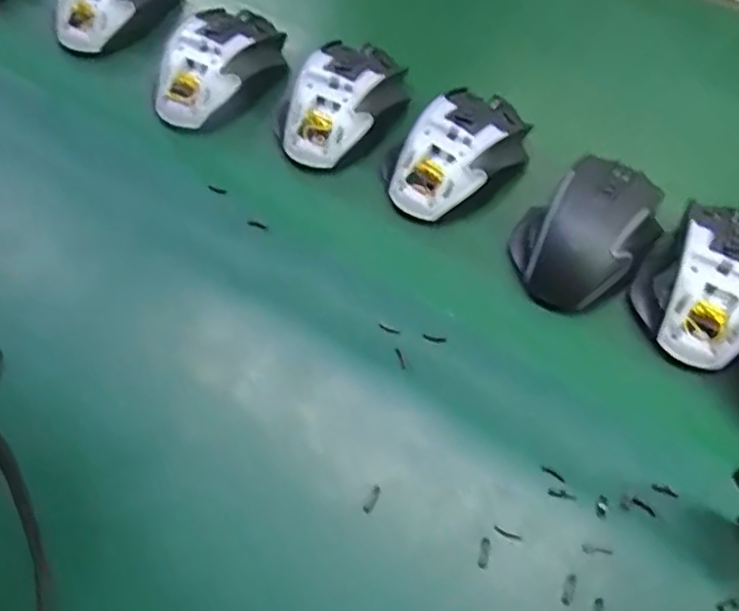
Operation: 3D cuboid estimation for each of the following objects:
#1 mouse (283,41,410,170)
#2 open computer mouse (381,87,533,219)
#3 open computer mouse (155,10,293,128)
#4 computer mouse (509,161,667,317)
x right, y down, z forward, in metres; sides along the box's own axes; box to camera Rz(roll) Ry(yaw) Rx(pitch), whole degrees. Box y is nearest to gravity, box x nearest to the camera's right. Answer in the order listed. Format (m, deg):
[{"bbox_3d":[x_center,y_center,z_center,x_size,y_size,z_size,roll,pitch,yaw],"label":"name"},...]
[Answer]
[{"bbox_3d":[-0.018,-0.143,0.469,0.069,0.039,0.108,28,63,15],"label":"mouse"},{"bbox_3d":[0.061,-0.106,0.446,0.076,0.037,0.107,34,65,18],"label":"open computer mouse"},{"bbox_3d":[-0.108,-0.172,0.488,0.070,0.046,0.110,36,65,19],"label":"open computer mouse"},{"bbox_3d":[0.135,-0.046,0.410,0.100,0.035,0.069,-38,66,-20],"label":"computer mouse"}]

